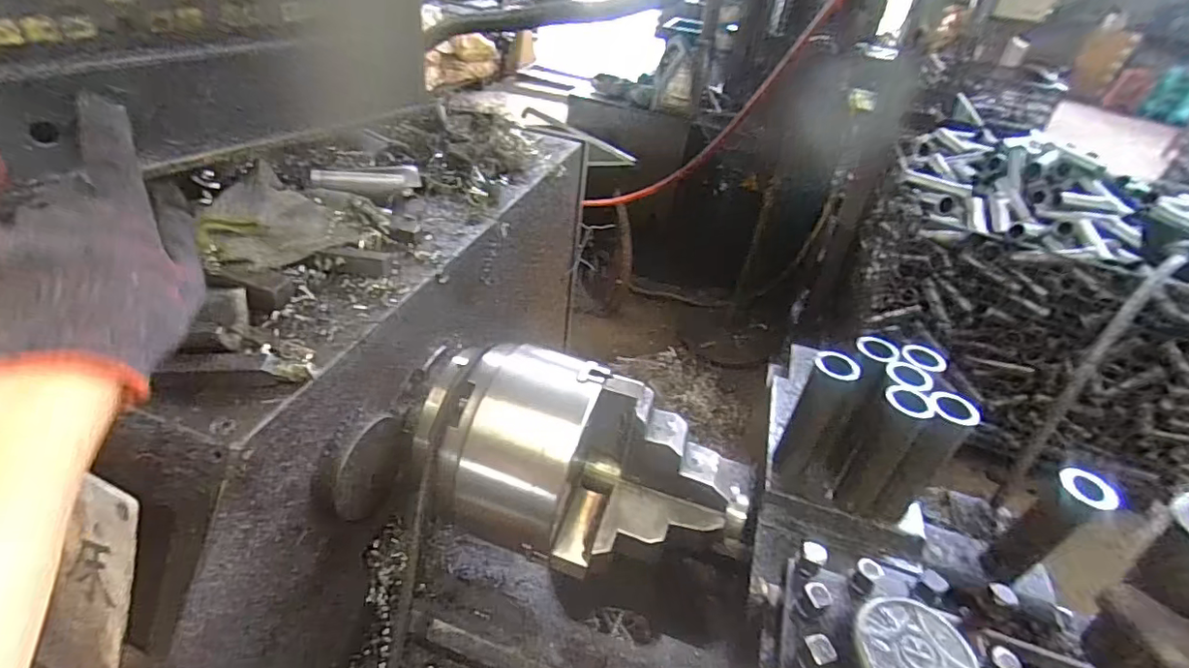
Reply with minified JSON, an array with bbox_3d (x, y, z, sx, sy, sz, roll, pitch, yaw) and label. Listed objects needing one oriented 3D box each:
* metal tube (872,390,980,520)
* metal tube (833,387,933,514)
[{"bbox_3d":[0.361,0.145,0.629,0.045,0.175,0.047,35,46,30],"label":"metal tube"},{"bbox_3d":[0.322,0.129,0.631,0.046,0.152,0.038,24,41,19],"label":"metal tube"}]

